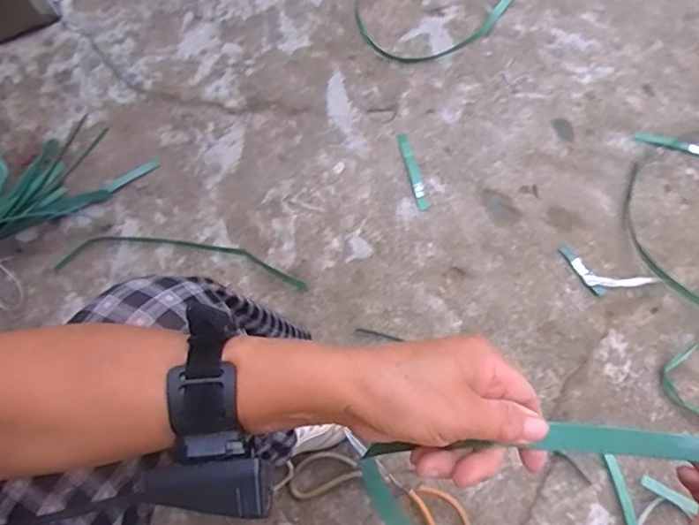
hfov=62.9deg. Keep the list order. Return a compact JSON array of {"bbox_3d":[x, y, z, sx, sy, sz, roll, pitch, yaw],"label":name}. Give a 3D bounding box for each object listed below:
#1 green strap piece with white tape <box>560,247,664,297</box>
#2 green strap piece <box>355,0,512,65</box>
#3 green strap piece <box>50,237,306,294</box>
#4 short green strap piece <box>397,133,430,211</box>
[{"bbox_3d":[0.411,0.026,0.907,0.159,0.007,0.061,19,68,7],"label":"green strap piece with white tape"},{"bbox_3d":[0.153,-0.530,1.126,0.419,0.015,0.345,14,68,5],"label":"green strap piece"},{"bbox_3d":[-0.259,-0.004,0.902,0.386,0.011,0.069,5,68,1],"label":"green strap piece"},{"bbox_3d":[0.107,-0.157,0.976,0.019,0.006,0.154,-10,63,-6],"label":"short green strap piece"}]

